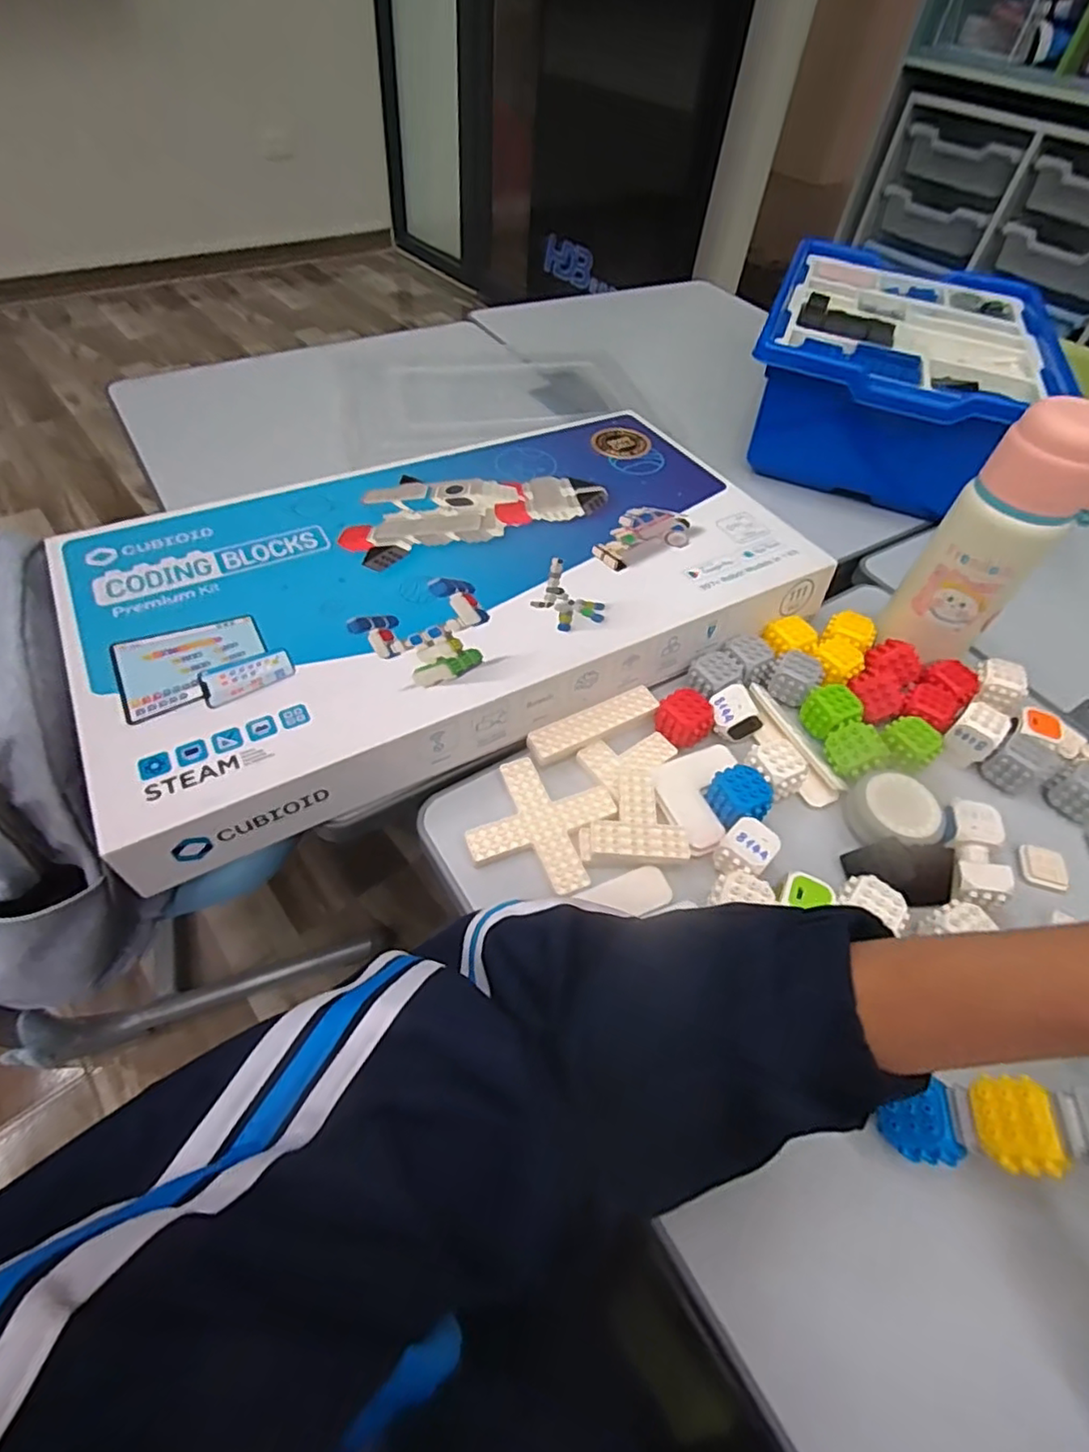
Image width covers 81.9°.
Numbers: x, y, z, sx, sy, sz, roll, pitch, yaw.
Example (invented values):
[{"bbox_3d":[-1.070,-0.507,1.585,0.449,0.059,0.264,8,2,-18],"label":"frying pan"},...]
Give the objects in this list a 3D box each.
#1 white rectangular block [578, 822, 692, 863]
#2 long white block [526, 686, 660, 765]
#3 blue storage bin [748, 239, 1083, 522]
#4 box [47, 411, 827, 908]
[{"bbox_3d":[0.059,0.075,0.406,0.069,0.008,0.024,3,52,-3],"label":"white rectangular block"},{"bbox_3d":[0.036,0.000,0.462,0.105,0.011,0.025,-24,58,-22],"label":"long white block"},{"bbox_3d":[0.409,-0.417,0.746,0.291,0.130,0.401,20,53,10],"label":"blue storage bin"},{"bbox_3d":[-0.072,-0.119,0.513,0.529,0.059,0.308,-21,57,-21],"label":"box"}]

